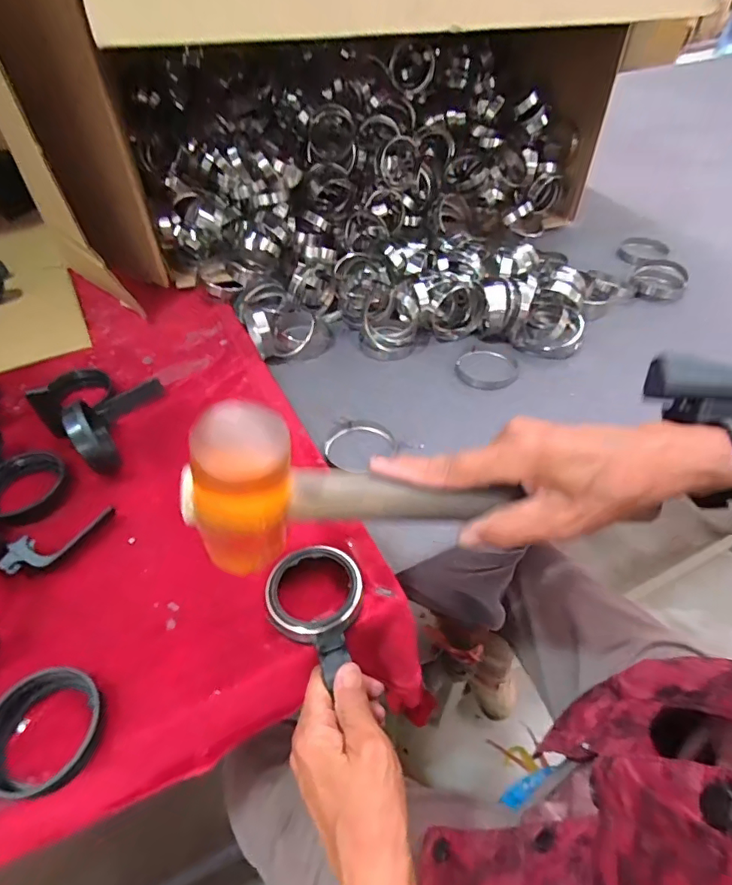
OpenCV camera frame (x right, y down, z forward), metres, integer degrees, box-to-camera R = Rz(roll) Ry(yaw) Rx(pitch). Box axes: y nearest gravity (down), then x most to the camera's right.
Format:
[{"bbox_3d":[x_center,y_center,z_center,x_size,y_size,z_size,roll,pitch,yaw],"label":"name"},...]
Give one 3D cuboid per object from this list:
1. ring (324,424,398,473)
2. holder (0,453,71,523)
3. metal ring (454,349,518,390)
[{"bbox_3d":[-0.005,0.008,0.513,0.071,0.014,0.066,6,43,-6],"label":"ring"},{"bbox_3d":[-0.314,0.041,0.464,0.074,0.026,0.058,-26,53,-22],"label":"holder"},{"bbox_3d":[0.143,-0.088,0.598,0.073,0.007,0.077,0,48,0],"label":"metal ring"}]

